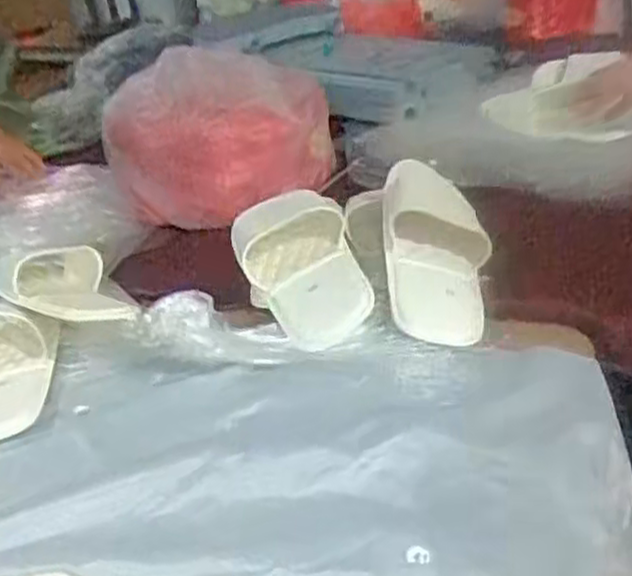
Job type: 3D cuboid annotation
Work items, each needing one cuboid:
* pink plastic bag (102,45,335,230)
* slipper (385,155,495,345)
[{"bbox_3d":[-0.131,-0.222,1.032,0.301,0.192,0.244,-8,30,-2],"label":"pink plastic bag"},{"bbox_3d":[0.123,-0.047,0.764,0.105,0.065,0.265,-2,46,8],"label":"slipper"}]

